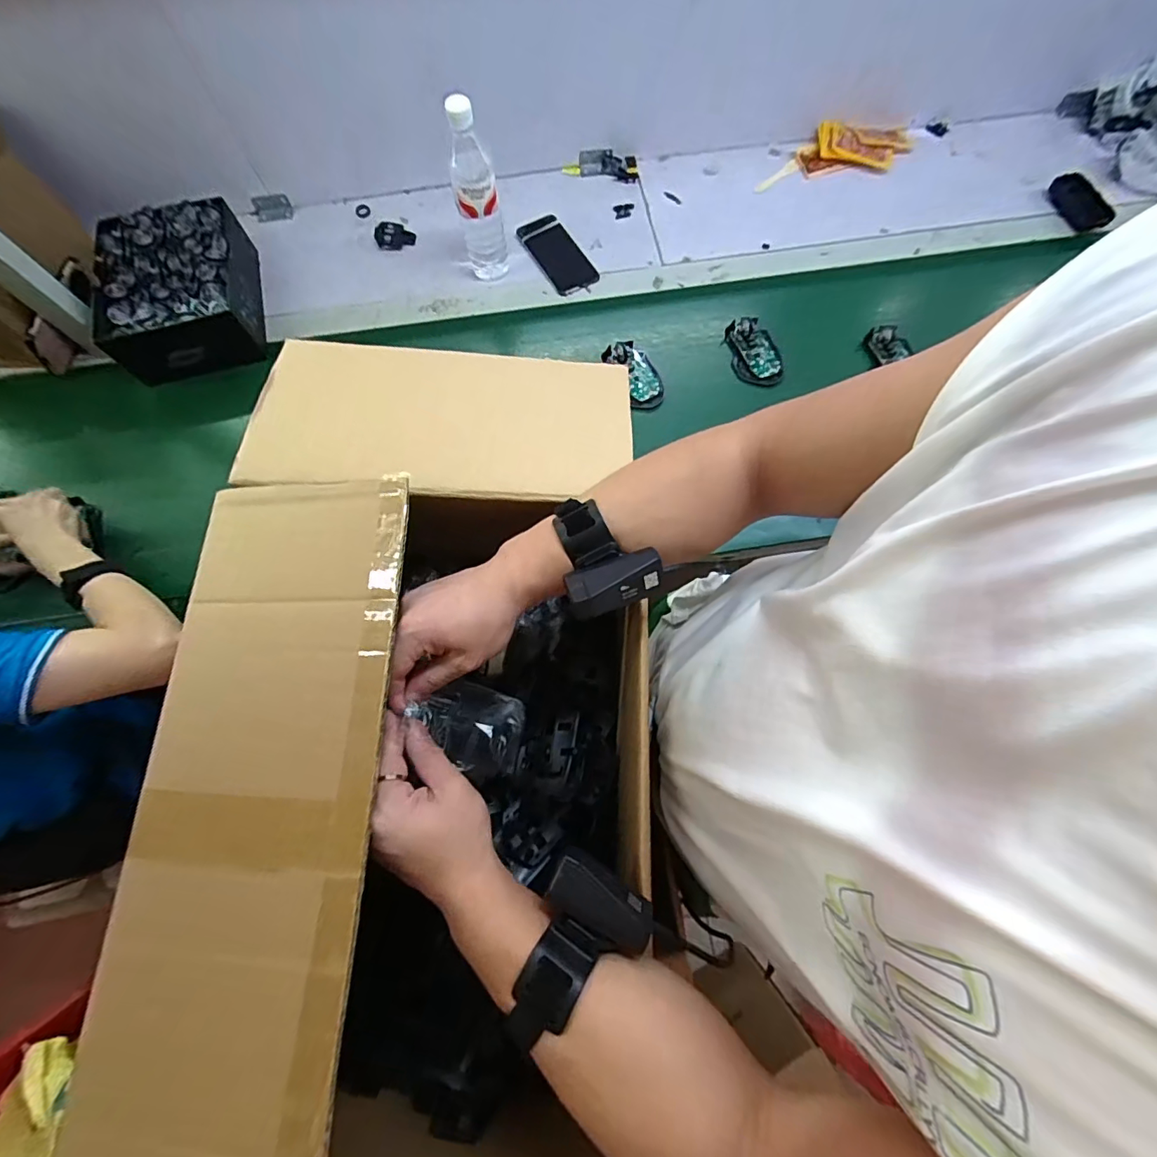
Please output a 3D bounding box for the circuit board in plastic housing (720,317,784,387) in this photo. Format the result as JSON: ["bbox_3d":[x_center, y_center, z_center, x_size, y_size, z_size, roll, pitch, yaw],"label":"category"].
[{"bbox_3d":[0.267,-0.343,0.748,0.068,0.030,0.110,-17,74,-4],"label":"circuit board in plastic housing"}]

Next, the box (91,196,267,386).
[{"bbox_3d":[-0.600,-0.432,0.753,0.200,0.089,0.252,-17,74,-4],"label":"box"}]

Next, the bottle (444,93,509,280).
[{"bbox_3d":[-0.143,-0.533,0.698,0.061,0.221,0.054,-11,74,-3],"label":"bottle"}]

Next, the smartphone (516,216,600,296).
[{"bbox_3d":[-0.034,-0.528,0.802,0.079,0.011,0.162,-29,76,-7],"label":"smartphone"}]

